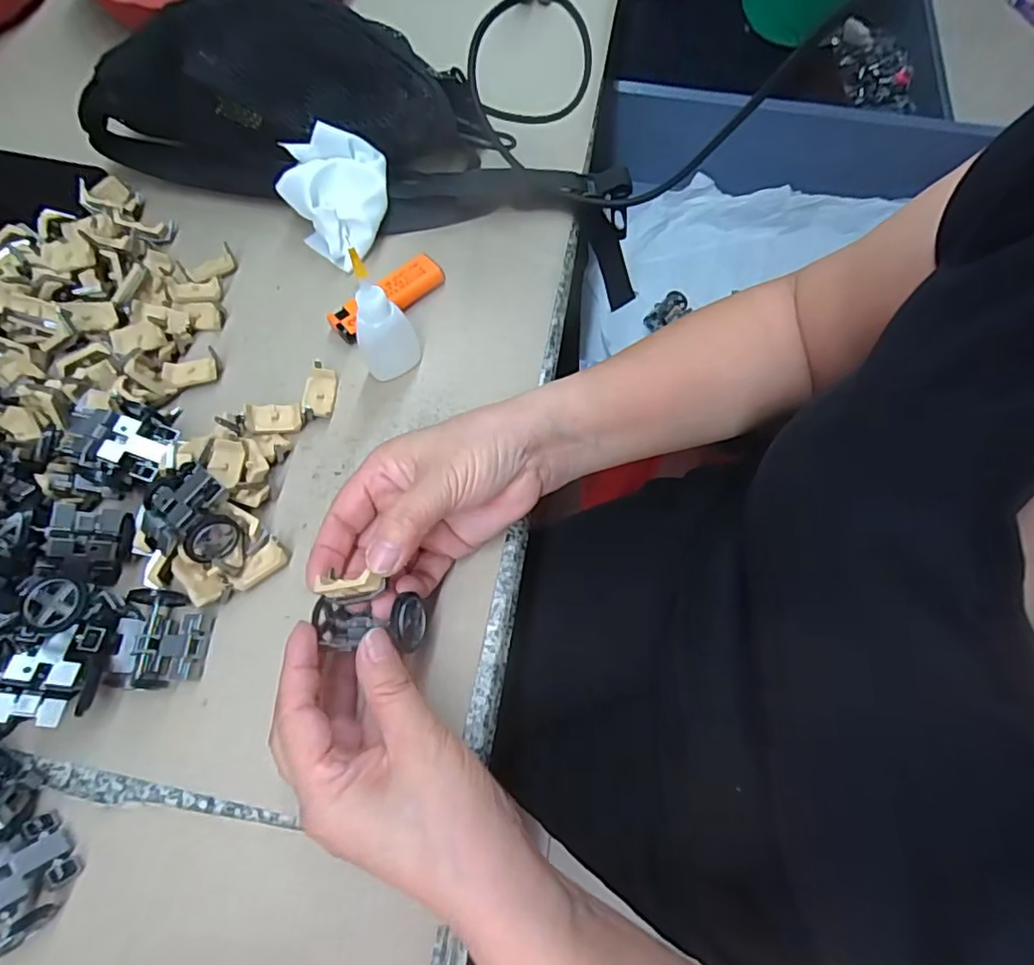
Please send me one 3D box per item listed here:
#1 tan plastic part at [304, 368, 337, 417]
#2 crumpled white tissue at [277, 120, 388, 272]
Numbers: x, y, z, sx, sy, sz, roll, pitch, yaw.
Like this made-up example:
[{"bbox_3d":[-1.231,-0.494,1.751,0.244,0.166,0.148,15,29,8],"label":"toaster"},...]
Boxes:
[{"bbox_3d":[-0.122,-0.056,0.358,0.017,0.010,0.030,2,68,1],"label":"tan plastic part"},{"bbox_3d":[-0.123,-0.203,0.401,0.075,0.047,0.068,40,73,15],"label":"crumpled white tissue"}]

